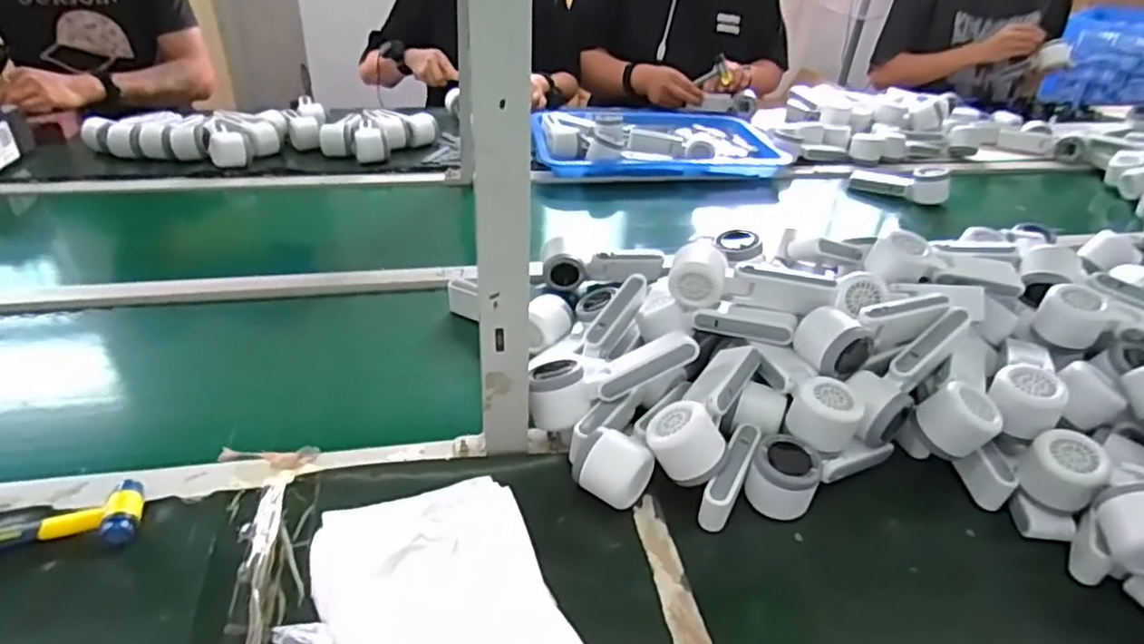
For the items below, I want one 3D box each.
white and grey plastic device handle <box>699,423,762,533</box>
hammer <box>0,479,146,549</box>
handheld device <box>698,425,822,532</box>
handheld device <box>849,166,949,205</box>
[{"bbox_3d":[0.143,0.136,0.604,0.025,0.040,0.102,26,48,18],"label":"white and grey plastic device handle"},{"bbox_3d":[-0.473,0.170,0.527,0.240,0.033,0.058,-7,36,-15],"label":"hammer"},{"bbox_3d":[0.191,0.141,0.607,0.058,0.055,0.059,19,37,21],"label":"handheld device"},{"bbox_3d":[0.607,-0.258,1.247,0.169,0.052,0.067,14,37,35],"label":"handheld device"}]

